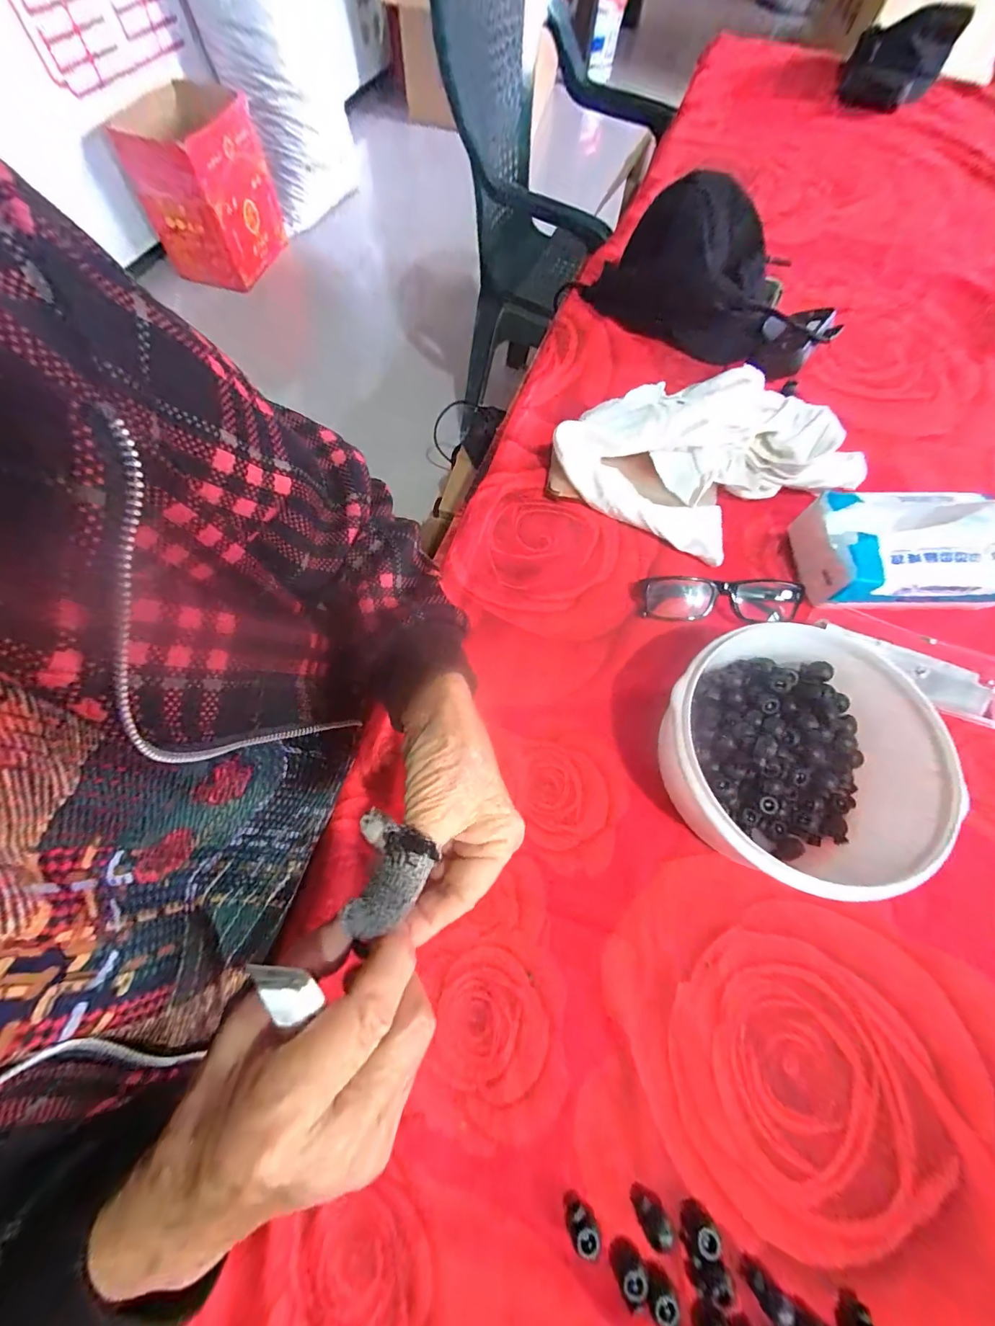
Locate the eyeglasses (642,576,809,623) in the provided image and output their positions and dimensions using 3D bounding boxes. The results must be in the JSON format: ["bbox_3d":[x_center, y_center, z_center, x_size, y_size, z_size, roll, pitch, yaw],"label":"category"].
[{"bbox_3d":[0.193,-0.057,0.376,0.134,0.029,0.030,0,67,-2],"label":"eyeglasses"}]

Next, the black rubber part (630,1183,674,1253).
[{"bbox_3d":[0.081,0.290,0.229,0.014,0.011,0.023,-24,70,-12],"label":"black rubber part"}]

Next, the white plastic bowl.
[{"bbox_3d":[0.197,0.062,0.297,0.170,0.074,0.164,4,67,-1],"label":"white plastic bowl"}]

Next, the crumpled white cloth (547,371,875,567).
[{"bbox_3d":[0.196,-0.194,0.413,0.235,0.064,0.181,37,70,12],"label":"crumpled white cloth"}]

